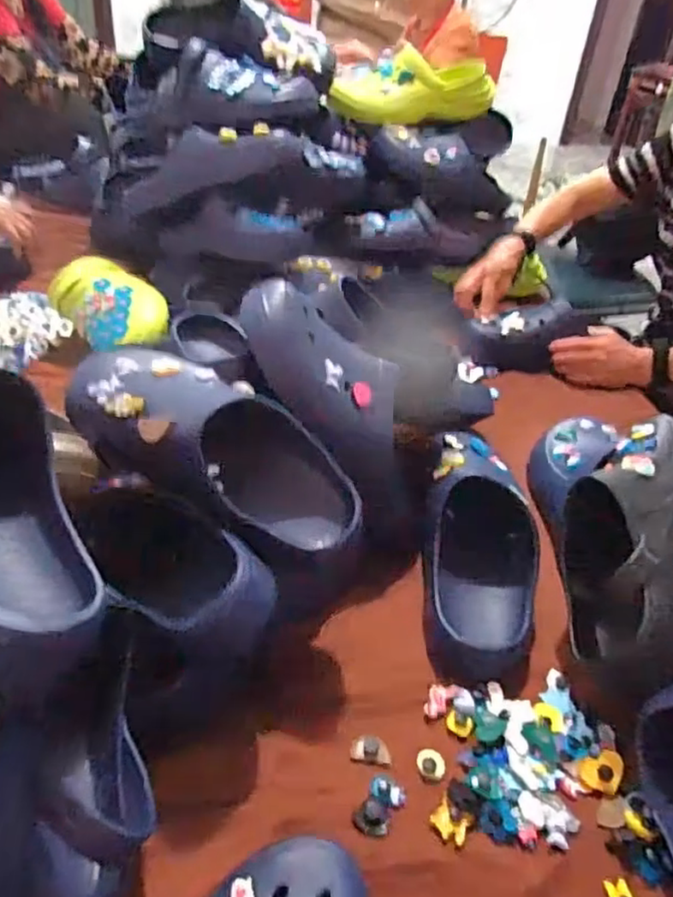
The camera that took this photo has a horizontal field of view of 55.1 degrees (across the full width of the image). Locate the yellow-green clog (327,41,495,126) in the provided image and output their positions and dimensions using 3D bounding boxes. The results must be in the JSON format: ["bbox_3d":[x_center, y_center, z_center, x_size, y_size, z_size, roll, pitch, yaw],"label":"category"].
[{"bbox_3d":[0.130,-0.620,1.114,0.270,0.099,0.140,15,38,10],"label":"yellow-green clog"}]

